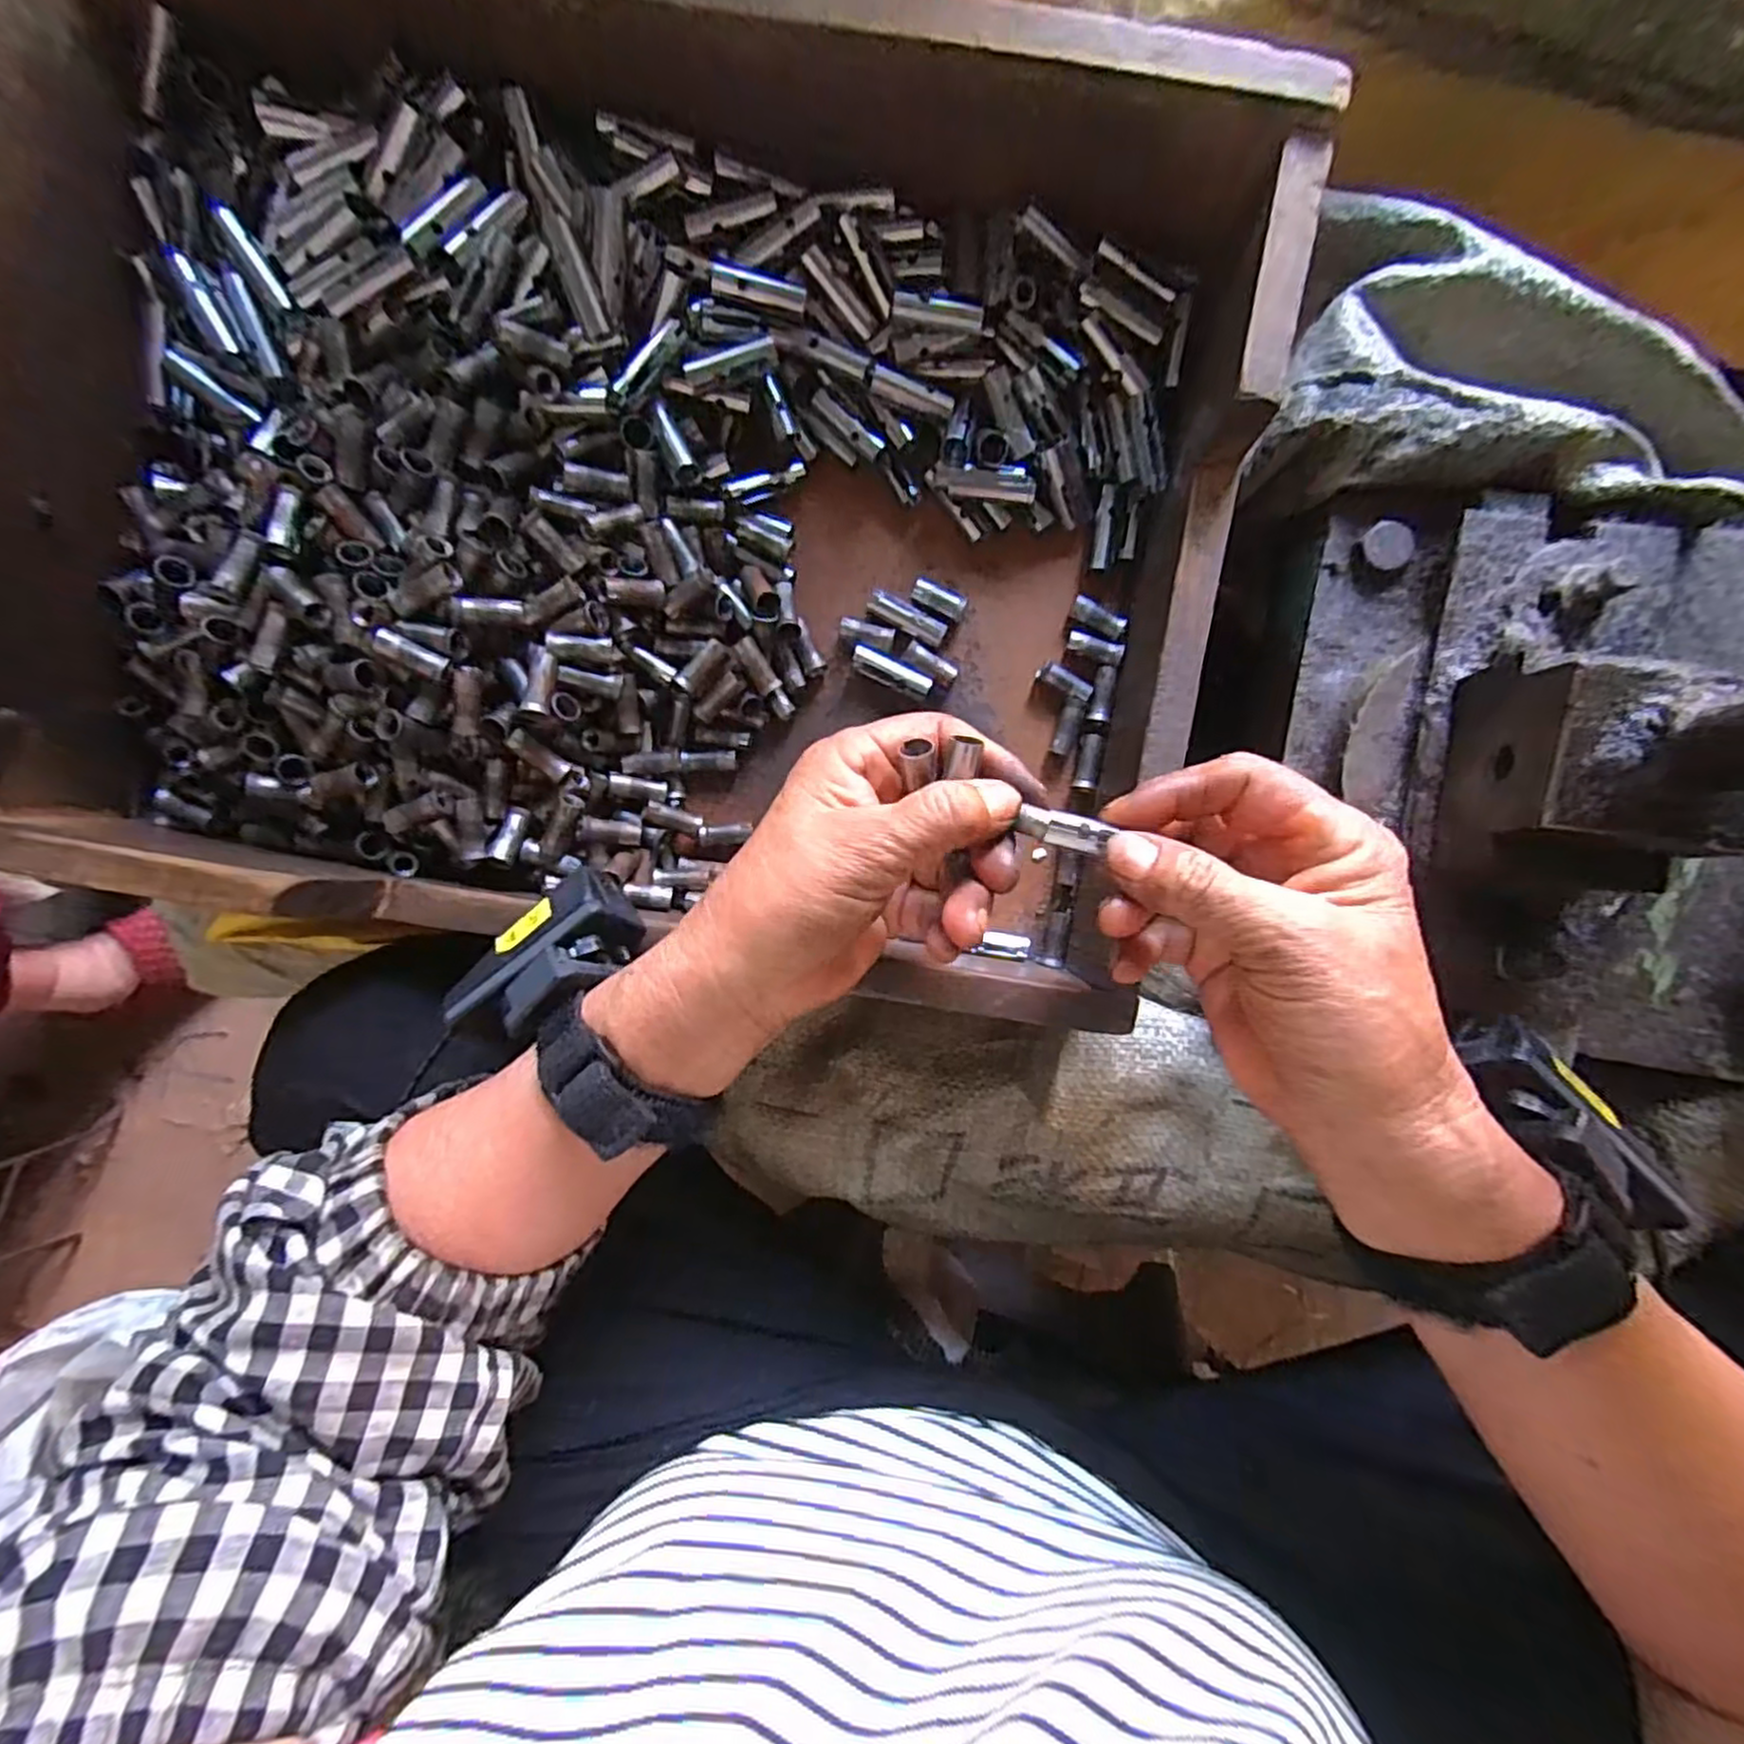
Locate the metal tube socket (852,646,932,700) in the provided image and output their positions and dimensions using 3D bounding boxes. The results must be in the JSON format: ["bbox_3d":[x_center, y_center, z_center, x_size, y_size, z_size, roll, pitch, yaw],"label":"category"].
[{"bbox_3d":[0.009,-0.089,0.331,0.037,0.007,0.010,26,91,3],"label":"metal tube socket"}]

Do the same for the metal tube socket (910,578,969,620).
[{"bbox_3d":[0.030,-0.121,0.329,0.025,0.009,0.011,25,90,3],"label":"metal tube socket"}]

